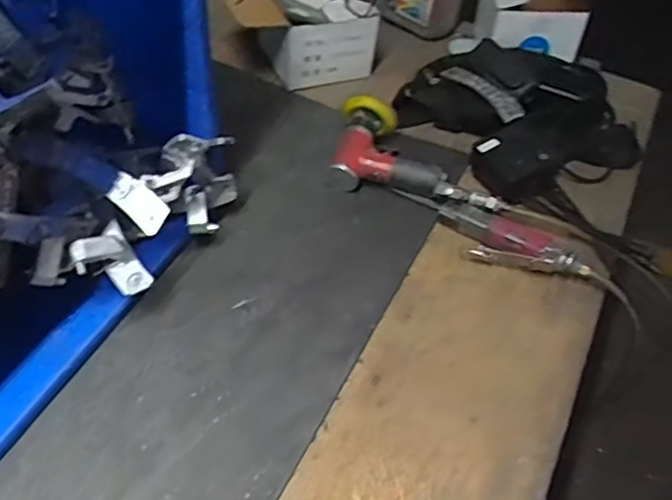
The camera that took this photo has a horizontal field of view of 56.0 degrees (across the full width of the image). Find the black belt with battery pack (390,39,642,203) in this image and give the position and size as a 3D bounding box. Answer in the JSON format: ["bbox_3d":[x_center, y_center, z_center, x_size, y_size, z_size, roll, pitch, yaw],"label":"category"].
[{"bbox_3d":[0.233,-0.180,0.822,0.249,0.071,0.258,3,49,-4],"label":"black belt with battery pack"}]

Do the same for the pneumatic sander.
[{"bbox_3d":[0.064,-0.120,0.766,0.129,0.063,0.111,9,49,1],"label":"pneumatic sander"}]

